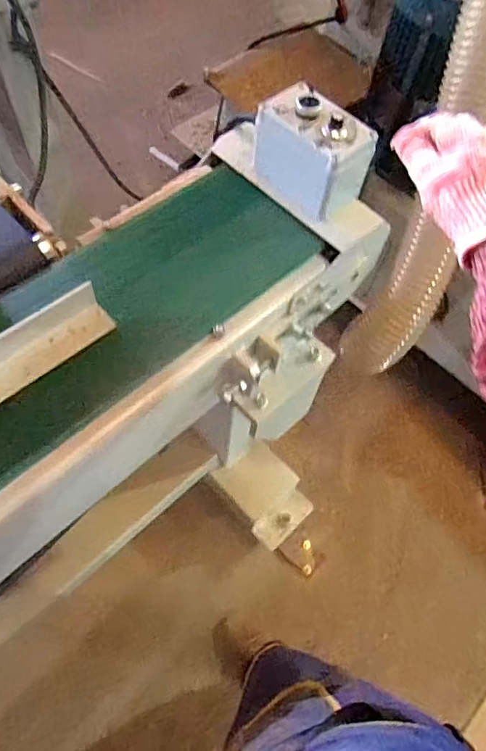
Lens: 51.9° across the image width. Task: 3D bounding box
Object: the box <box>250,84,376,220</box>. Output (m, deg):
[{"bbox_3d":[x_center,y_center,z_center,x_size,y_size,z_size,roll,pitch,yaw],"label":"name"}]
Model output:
[{"bbox_3d":[0.087,-0.276,0.611,0.075,0.105,0.133,-39,63,-24],"label":"box"}]

